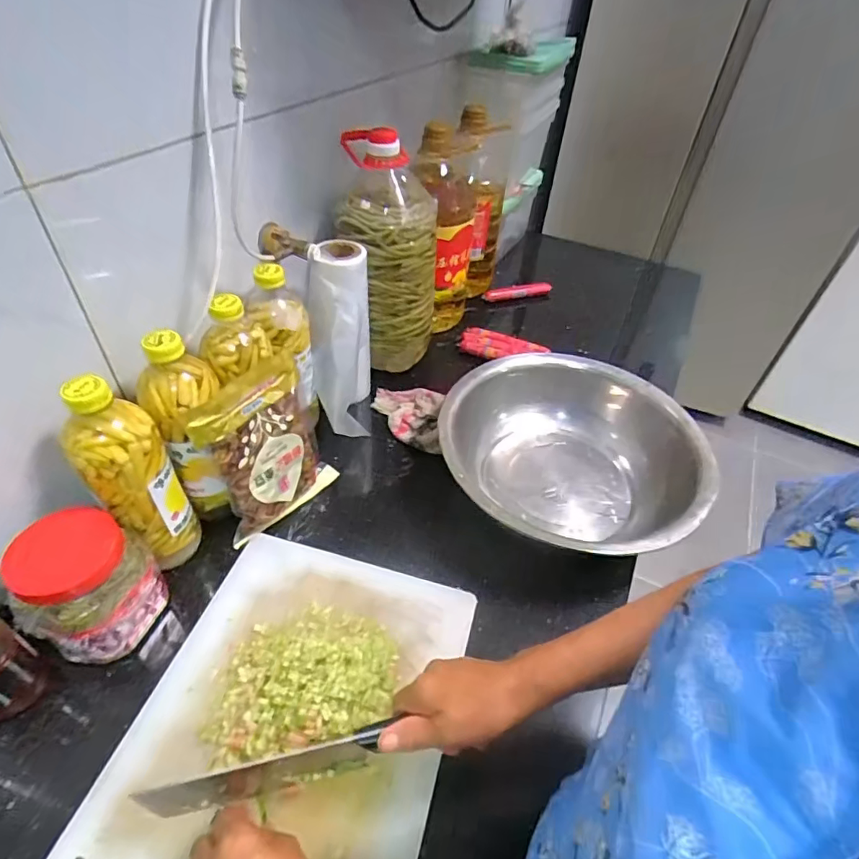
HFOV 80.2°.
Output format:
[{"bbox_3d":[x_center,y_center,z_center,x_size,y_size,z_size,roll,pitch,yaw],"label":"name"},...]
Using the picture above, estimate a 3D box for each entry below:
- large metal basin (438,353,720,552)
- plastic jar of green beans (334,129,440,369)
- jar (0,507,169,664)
[{"bbox_3d":[0.190,0.040,0.733,0.350,0.108,0.352,3,45,-3],"label":"large metal basin"},{"bbox_3d":[-0.070,-0.280,0.840,0.148,0.345,0.125,-23,51,-25],"label":"plastic jar of green beans"},{"bbox_3d":[-0.351,0.160,0.525,0.096,0.119,0.110,11,45,6],"label":"jar"}]

